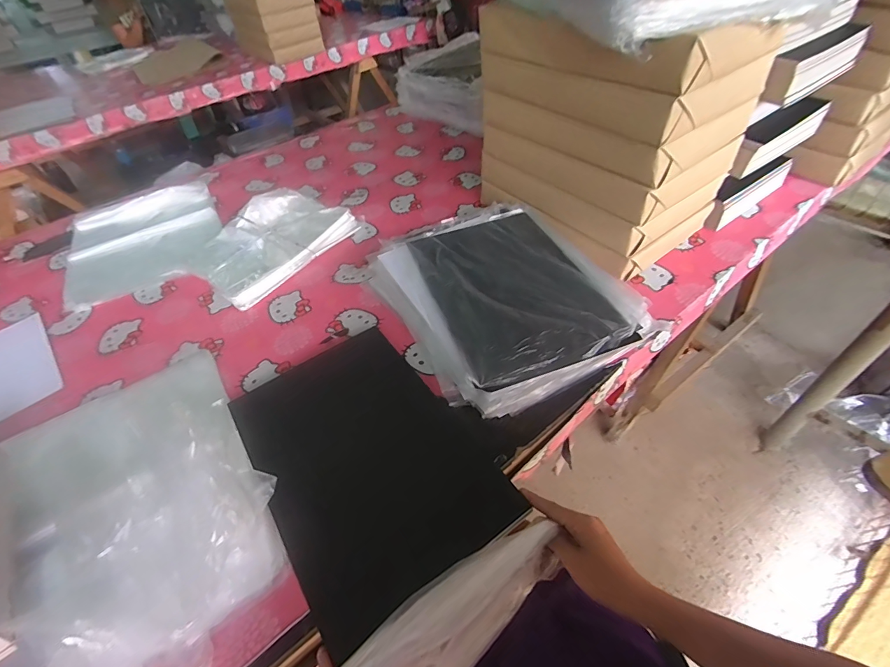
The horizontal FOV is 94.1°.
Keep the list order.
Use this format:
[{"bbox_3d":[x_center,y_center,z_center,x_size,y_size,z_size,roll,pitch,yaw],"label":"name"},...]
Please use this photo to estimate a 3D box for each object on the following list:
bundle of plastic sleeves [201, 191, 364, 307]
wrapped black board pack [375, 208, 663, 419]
[{"bbox_3d":[-0.369,-0.202,0.882,0.241,0.056,0.327,26,54,26],"label":"bundle of plastic sleeves"},{"bbox_3d":[0.091,-0.073,0.703,0.332,0.068,0.403,-24,49,-17],"label":"wrapped black board pack"}]

